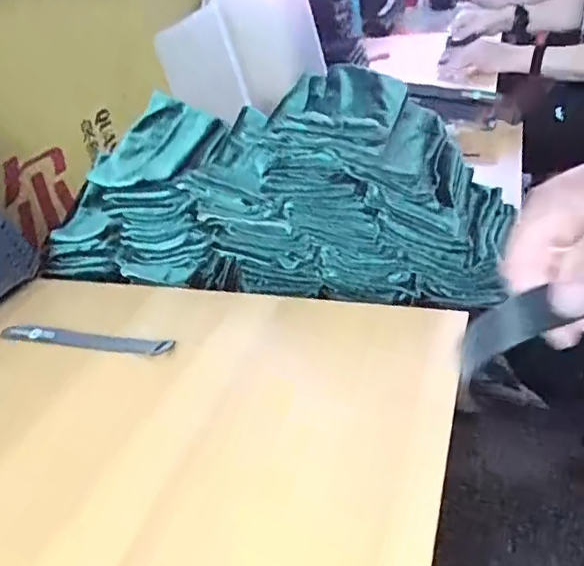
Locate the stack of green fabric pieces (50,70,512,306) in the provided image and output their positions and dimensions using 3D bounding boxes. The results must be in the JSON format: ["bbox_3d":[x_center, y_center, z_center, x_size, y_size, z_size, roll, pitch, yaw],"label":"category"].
[{"bbox_3d":[-0.027,-0.104,0.689,0.519,0.205,0.157,2,32,15],"label":"stack of green fabric pieces"}]

